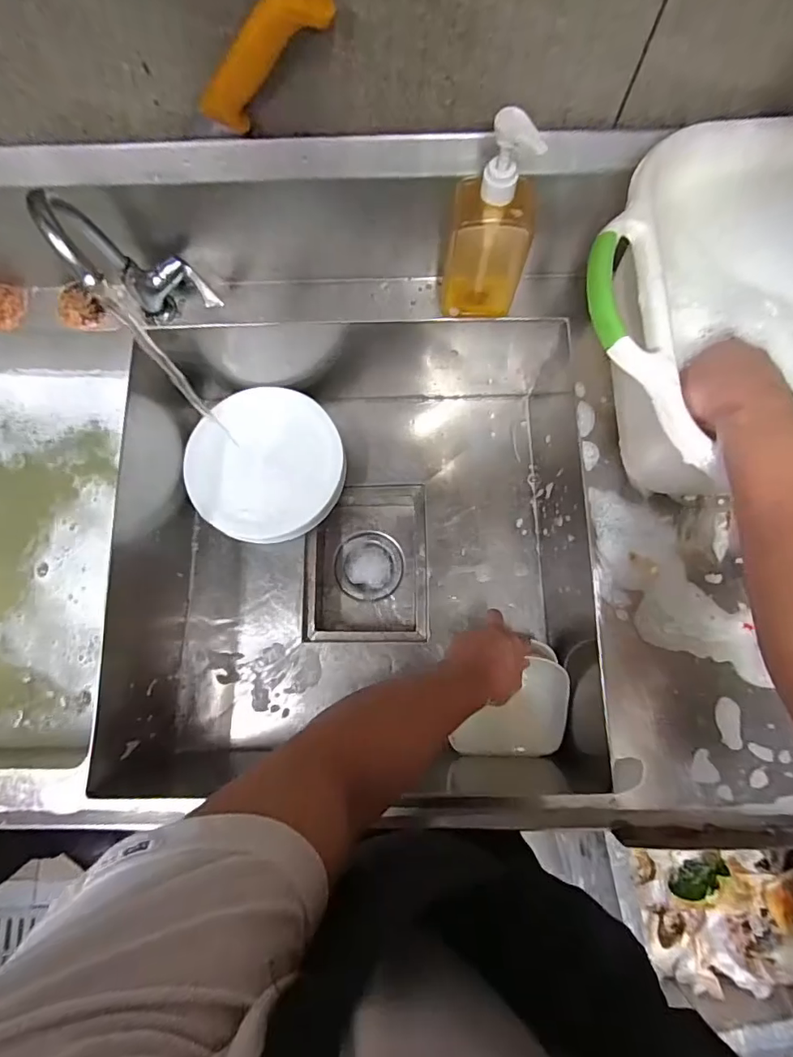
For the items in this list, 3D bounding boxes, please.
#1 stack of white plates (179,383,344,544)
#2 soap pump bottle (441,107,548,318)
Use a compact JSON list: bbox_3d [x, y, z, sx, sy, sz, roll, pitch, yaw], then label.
[{"bbox_3d":[-0.195,-0.100,0.742,0.221,0.046,0.226,-16,78,-3],"label":"stack of white plates"},{"bbox_3d":[0.095,-0.304,0.502,0.079,0.220,0.045,0,78,1],"label":"soap pump bottle"}]

